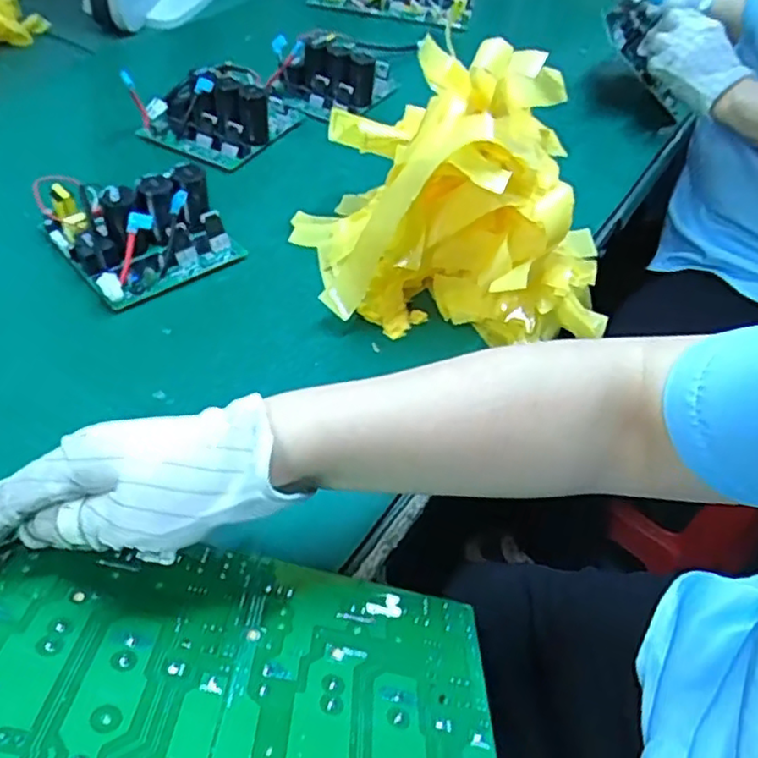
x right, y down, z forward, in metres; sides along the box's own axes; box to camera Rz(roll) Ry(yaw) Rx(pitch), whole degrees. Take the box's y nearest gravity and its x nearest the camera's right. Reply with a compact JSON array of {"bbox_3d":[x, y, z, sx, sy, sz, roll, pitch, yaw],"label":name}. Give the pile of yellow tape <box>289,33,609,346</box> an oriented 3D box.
[{"bbox_3d":[0.074,-0.151,0.511,0.246,0.175,0.175,4,48,-3],"label":"pile of yellow tape"}]

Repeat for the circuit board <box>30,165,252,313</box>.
[{"bbox_3d":[-0.202,-0.137,0.548,0.122,0.056,0.144,-31,58,-30],"label":"circuit board"}]

